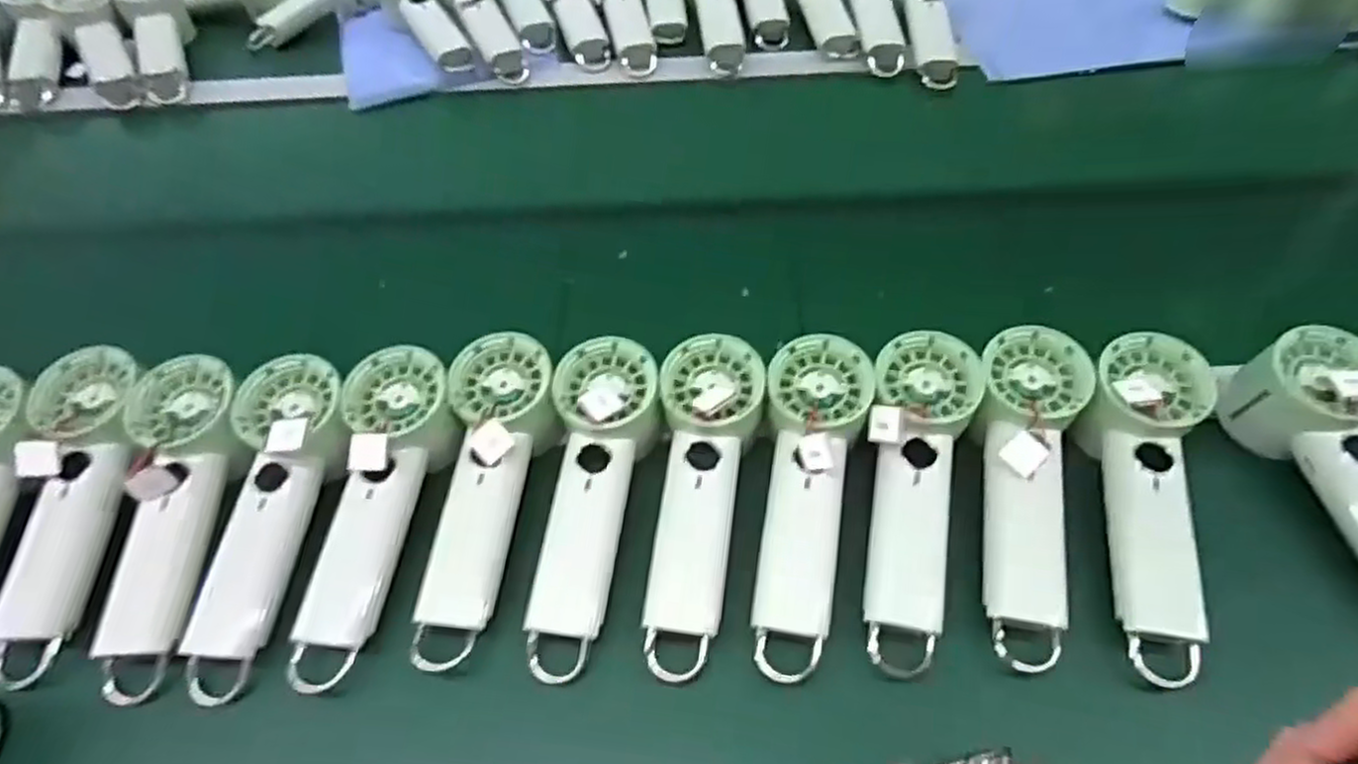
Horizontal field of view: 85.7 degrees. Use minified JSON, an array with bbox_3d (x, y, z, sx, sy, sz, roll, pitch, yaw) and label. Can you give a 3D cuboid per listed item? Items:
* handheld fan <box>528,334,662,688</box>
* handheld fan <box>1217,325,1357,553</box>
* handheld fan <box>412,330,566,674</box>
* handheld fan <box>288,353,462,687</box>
[{"bbox_3d":[-0.052,0.070,0.439,0.062,0.032,0.199,6,69,7],"label":"handheld fan"},{"bbox_3d":[0.399,0.055,0.418,0.065,0.055,0.177,-8,53,-4],"label":"handheld fan"},{"bbox_3d":[-0.116,0.064,0.438,0.067,0.034,0.199,5,69,6],"label":"handheld fan"},{"bbox_3d":[-0.181,0.075,0.439,0.066,0.039,0.199,6,70,7],"label":"handheld fan"}]

